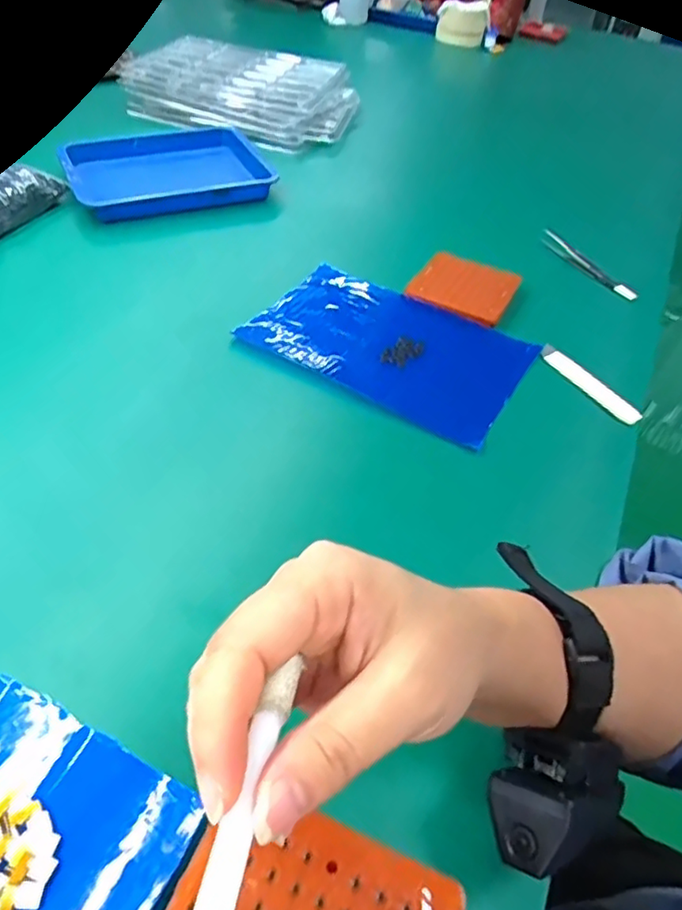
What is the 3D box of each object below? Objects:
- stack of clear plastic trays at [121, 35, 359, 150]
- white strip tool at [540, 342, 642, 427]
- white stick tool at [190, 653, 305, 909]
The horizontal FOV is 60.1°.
[{"bbox_3d":[-0.127,-0.520,0.831,0.304,0.062,0.230,18,49,13],"label":"stack of clear plastic trays"},{"bbox_3d":[0.199,-0.058,0.477,0.015,0.010,0.098,-21,53,-24],"label":"white strip tool"},{"bbox_3d":[-0.025,0.091,0.135,0.010,0.006,0.097,11,41,6],"label":"white stick tool"}]

